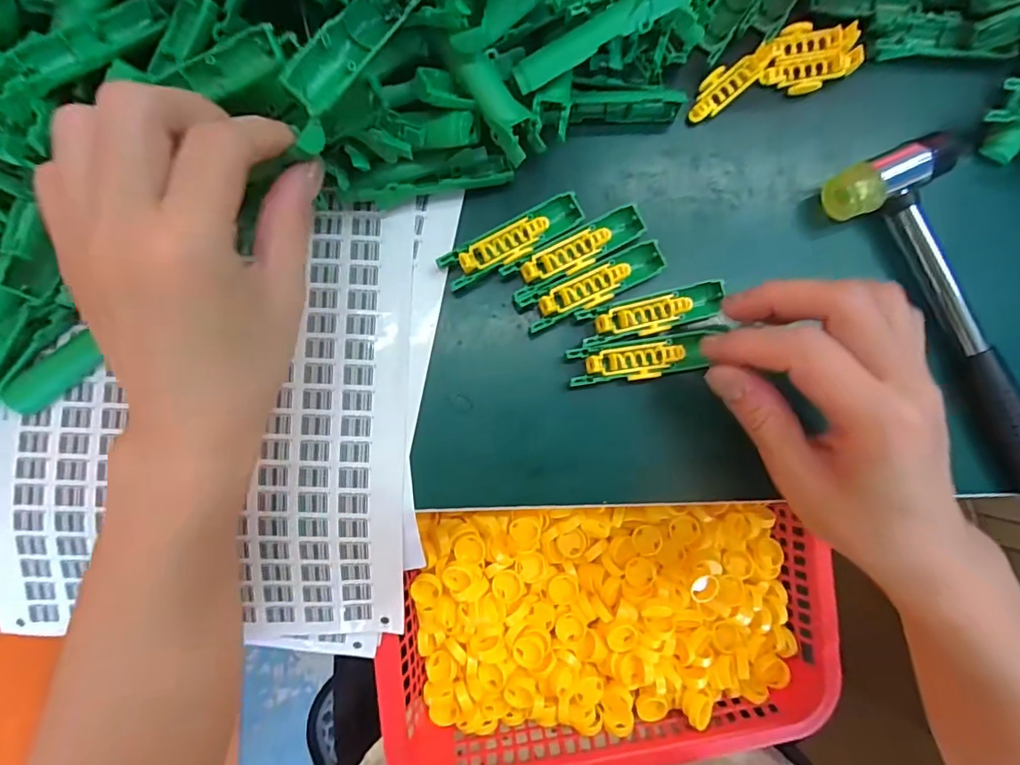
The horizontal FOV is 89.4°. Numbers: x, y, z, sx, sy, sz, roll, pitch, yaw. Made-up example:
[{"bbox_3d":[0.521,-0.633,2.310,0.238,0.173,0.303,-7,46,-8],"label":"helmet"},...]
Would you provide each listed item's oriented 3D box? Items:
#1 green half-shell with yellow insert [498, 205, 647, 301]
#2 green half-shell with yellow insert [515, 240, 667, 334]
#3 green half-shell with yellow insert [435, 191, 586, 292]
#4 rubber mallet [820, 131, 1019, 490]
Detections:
[{"bbox_3d":[0.034,-0.067,0.262,0.077,0.011,0.019,-27,87,-3],"label":"green half-shell with yellow insert"},{"bbox_3d":[0.043,-0.049,0.264,0.077,0.014,0.019,-24,87,-3],"label":"green half-shell with yellow insert"},{"bbox_3d":[0.002,-0.073,0.266,0.077,0.013,0.020,-29,87,-3],"label":"green half-shell with yellow insert"},{"bbox_3d":[0.238,-0.010,0.263,0.059,0.030,0.233,-24,87,-3],"label":"rubber mallet"}]

